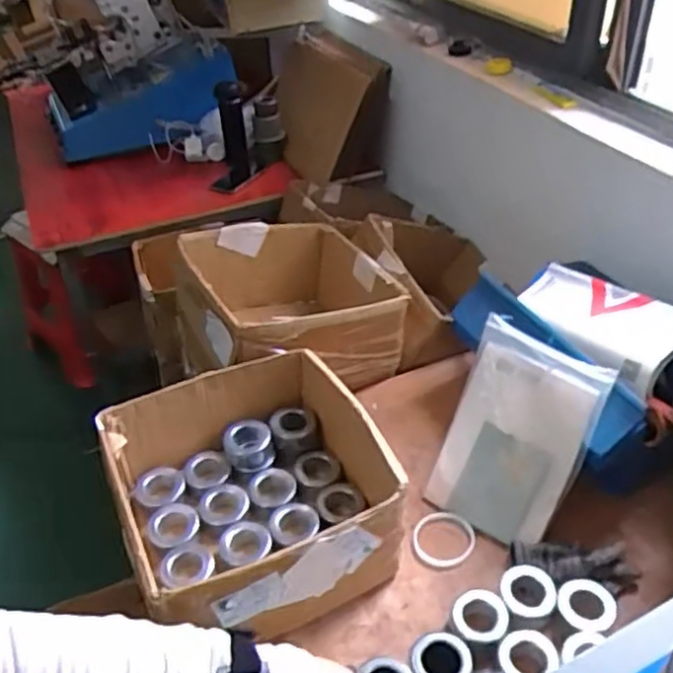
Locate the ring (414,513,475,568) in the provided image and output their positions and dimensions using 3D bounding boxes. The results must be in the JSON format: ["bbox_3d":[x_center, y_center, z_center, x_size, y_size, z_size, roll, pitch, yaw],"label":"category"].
[{"bbox_3d":[0.150,0.283,0.984,0.085,0.013,0.081,-6,48,6],"label":"ring"}]

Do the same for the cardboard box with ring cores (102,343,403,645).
[{"bbox_3d":[-0.107,0.210,0.951,0.337,0.167,0.335,-18,40,-18],"label":"cardboard box with ring cores"}]

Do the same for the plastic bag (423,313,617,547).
[{"bbox_3d":[0.245,0.138,0.984,0.193,0.274,0.026,26,9,35],"label":"plastic bag"}]

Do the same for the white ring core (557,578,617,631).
[{"bbox_3d":[0.315,0.336,0.881,0.072,0.014,0.065,-24,43,-24],"label":"white ring core"}]

